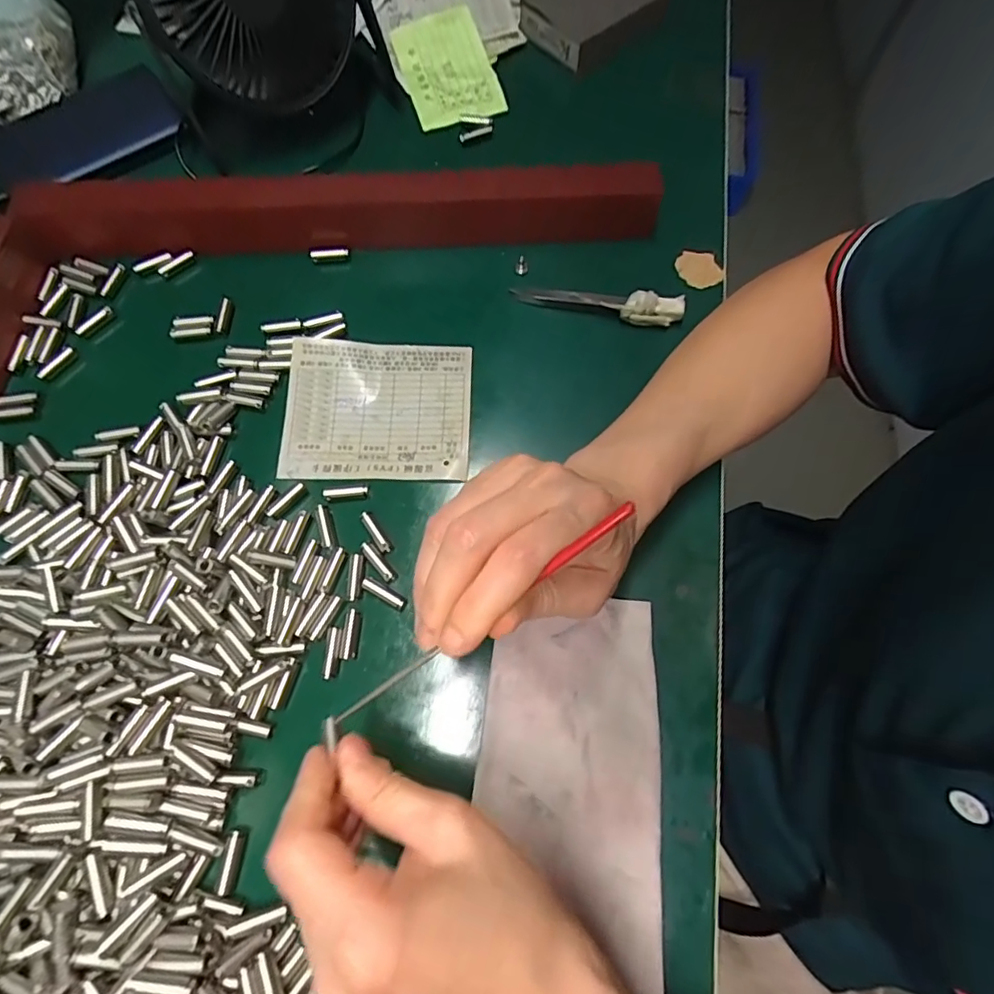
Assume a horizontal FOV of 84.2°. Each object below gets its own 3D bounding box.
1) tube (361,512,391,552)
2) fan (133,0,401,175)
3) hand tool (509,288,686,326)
[{"bbox_3d":[-0.066,0.019,0.299,0.006,0.004,0.026,-32,71,-13],"label":"tube"},{"bbox_3d":[-0.147,-0.309,0.350,0.135,0.137,0.080,-11,70,-6],"label":"fan"},{"bbox_3d":[0.064,-0.123,0.345,0.103,0.020,0.015,14,69,3],"label":"hand tool"}]

